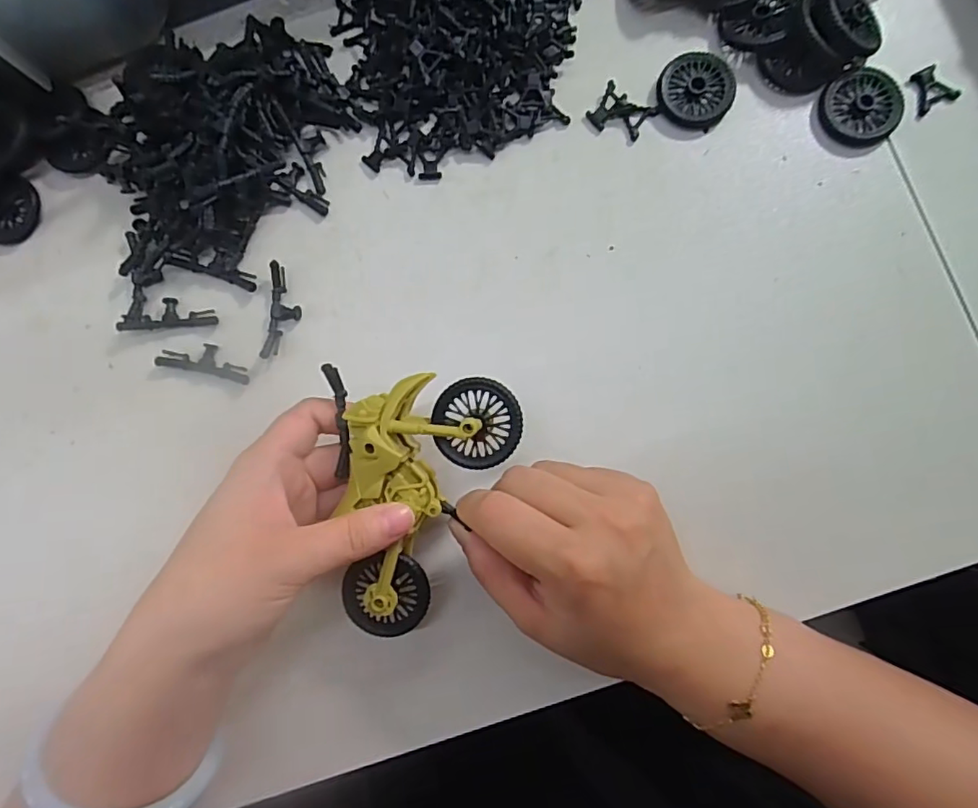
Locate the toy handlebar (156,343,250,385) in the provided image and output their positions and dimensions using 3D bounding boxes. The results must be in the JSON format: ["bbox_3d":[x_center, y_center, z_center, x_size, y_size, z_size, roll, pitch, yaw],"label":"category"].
[{"bbox_3d":[-0.144,-0.022,0.284,0.047,0.005,0.016,12,86,5],"label":"toy handlebar"}]

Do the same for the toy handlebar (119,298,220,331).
[{"bbox_3d":[-0.164,-0.047,0.285,0.046,0.008,0.016,-5,85,3],"label":"toy handlebar"}]

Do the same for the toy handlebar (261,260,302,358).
[{"bbox_3d":[-0.104,-0.047,0.282,0.016,0.007,0.048,2,85,4],"label":"toy handlebar"}]

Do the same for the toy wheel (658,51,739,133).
[{"bbox_3d":[0.103,-0.156,0.278,0.036,0.008,0.034,0,85,4],"label":"toy wheel"}]

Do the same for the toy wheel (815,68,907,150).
[{"bbox_3d":[0.181,-0.145,0.272,0.036,0.006,0.037,0,85,4],"label":"toy wheel"}]

